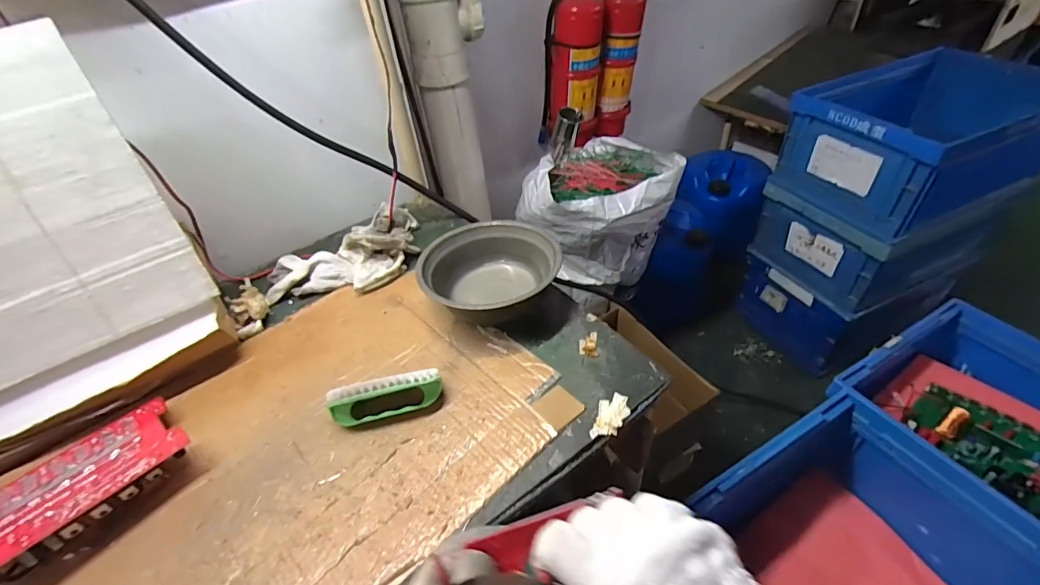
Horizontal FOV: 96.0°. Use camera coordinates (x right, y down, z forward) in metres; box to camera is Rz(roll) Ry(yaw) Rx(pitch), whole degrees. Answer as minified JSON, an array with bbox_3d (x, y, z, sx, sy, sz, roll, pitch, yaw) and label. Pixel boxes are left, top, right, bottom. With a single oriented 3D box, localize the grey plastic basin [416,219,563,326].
[{"bbox_3d":[-0.043,-0.025,0.651,0.180,0.064,0.166,-3,42,3],"label":"grey plastic basin"}]

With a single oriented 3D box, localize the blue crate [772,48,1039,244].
[{"bbox_3d":[1.011,-0.389,1.180,0.586,0.244,0.374,-19,43,-14],"label":"blue crate"}]

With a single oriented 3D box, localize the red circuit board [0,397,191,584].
[{"bbox_3d":[-0.450,0.200,0.473,0.139,0.048,0.197,13,36,40],"label":"red circuit board"}]

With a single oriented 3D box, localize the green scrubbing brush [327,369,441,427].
[{"bbox_3d":[-0.150,0.118,0.524,0.124,0.047,0.031,-15,43,-10],"label":"green scrubbing brush"}]

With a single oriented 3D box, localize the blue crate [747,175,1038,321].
[{"bbox_3d":[1.004,-0.185,1.332,0.459,0.262,0.427,-22,44,-17],"label":"blue crate"}]

